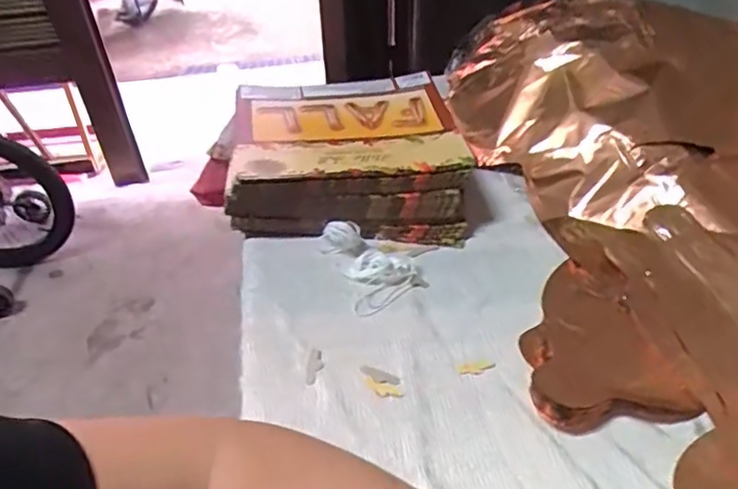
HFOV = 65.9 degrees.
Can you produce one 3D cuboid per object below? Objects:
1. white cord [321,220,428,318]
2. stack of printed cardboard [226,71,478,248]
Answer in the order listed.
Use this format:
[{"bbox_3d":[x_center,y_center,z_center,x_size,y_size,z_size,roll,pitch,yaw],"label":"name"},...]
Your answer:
[{"bbox_3d":[0.004,0.012,0.465,0.063,0.026,0.085,-17,44,-18],"label":"white cord"},{"bbox_3d":[-0.023,-0.084,0.539,0.208,0.076,0.177,-4,41,-2],"label":"stack of printed cardboard"}]

